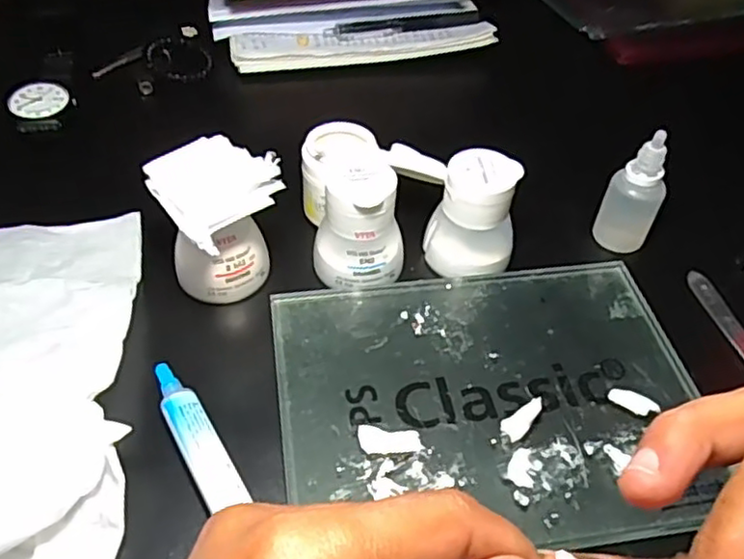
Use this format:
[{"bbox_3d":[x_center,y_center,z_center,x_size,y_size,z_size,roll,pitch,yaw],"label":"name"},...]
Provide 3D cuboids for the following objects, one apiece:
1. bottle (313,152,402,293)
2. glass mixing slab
[{"bbox_3d":[-0.006,-0.033,0.356,0.046,0.058,0.047,3,49,-1],"label":"bottle"},{"bbox_3d":[0.057,0.053,0.317,0.197,0.011,0.149,-4,49,-7],"label":"glass mixing slab"}]

